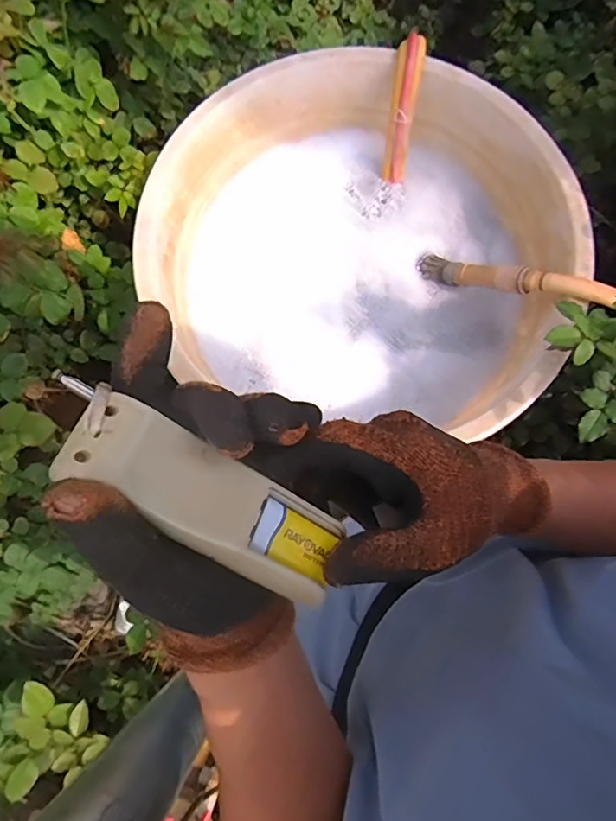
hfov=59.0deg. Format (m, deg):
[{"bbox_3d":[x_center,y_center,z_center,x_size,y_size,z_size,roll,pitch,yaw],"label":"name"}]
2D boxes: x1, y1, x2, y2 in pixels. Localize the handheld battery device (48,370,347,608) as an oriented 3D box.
[{"bbox_3d":[-0.042,0.036,0.227,0.132,0.018,0.037,36,77,-21],"label":"handheld battery device"}]

